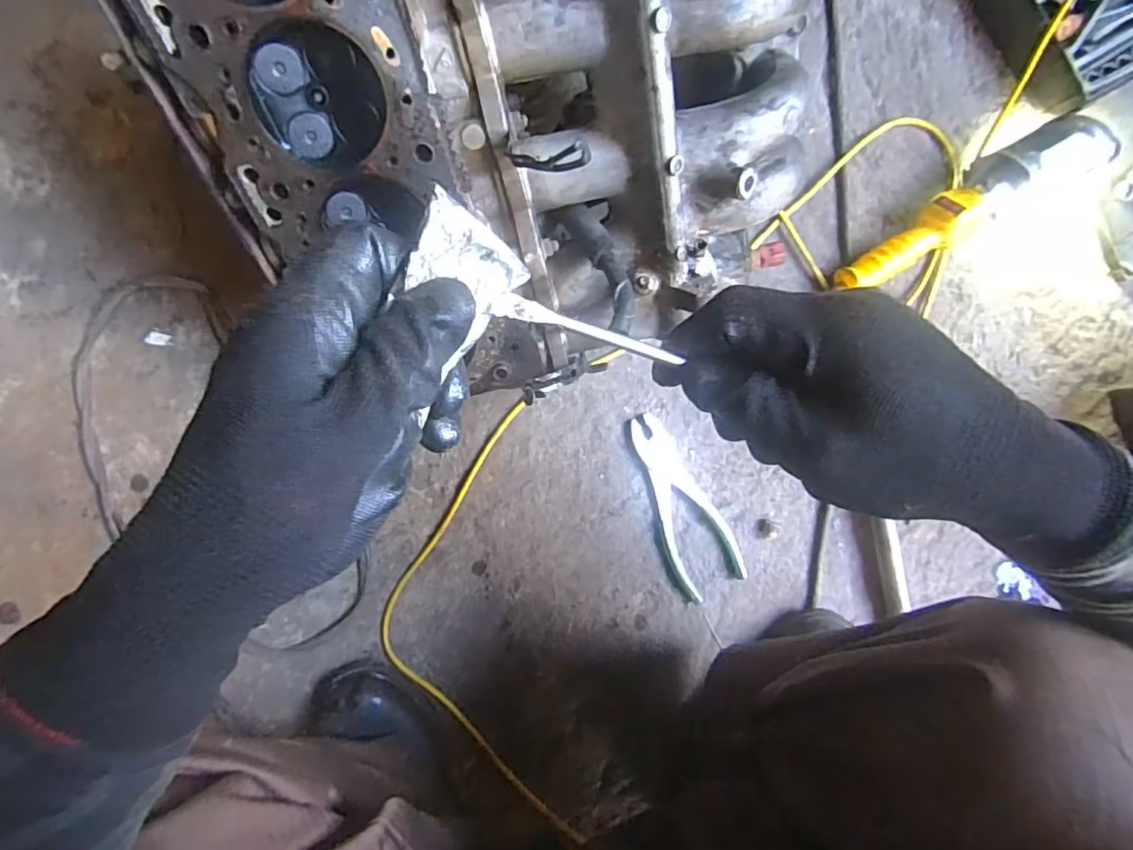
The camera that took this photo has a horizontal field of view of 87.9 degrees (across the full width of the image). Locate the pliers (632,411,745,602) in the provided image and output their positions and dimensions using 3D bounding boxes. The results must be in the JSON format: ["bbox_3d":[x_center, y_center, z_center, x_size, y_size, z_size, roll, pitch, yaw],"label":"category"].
[{"bbox_3d":[0.115,0.084,0.609,0.074,0.009,0.195,-28,91,-6],"label":"pliers"}]

